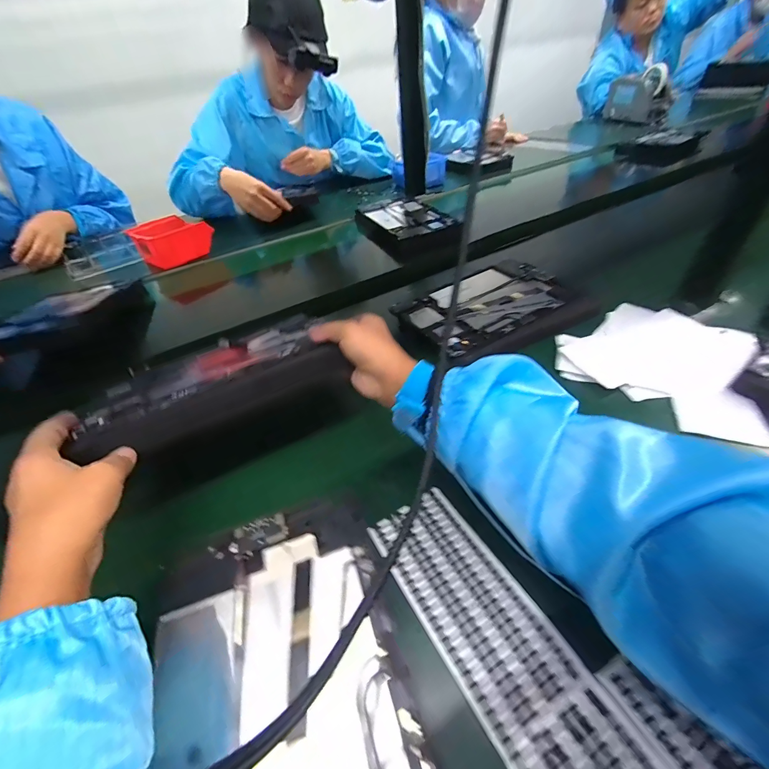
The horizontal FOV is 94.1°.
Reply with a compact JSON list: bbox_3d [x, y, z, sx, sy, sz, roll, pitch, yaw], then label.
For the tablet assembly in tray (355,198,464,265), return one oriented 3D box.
[{"bbox_3d":[0.046,-0.350,0.793,0.157,0.059,0.213,-26,47,-20],"label":"tablet assembly in tray"}]

